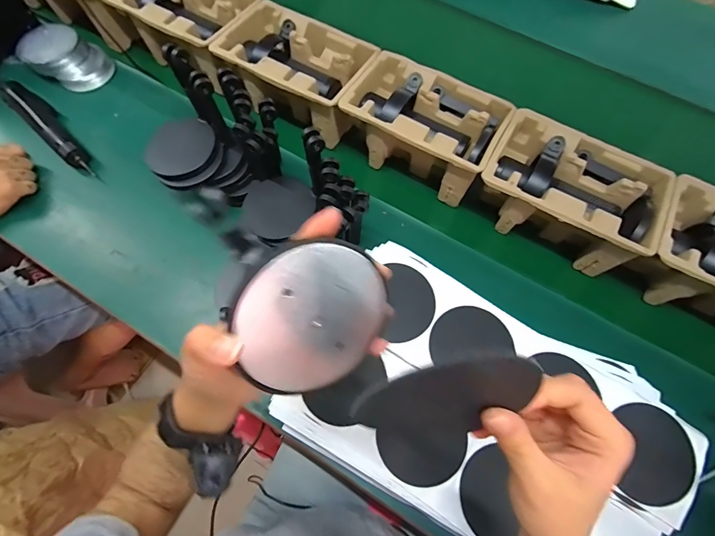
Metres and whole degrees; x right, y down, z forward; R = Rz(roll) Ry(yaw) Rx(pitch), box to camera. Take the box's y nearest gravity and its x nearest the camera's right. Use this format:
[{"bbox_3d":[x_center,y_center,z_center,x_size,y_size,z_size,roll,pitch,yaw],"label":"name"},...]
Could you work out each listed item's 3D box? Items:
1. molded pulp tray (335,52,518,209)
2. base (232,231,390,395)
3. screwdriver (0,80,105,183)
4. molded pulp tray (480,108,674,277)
[{"bbox_3d":[0.094,-0.215,0.576,0.231,0.095,0.140,27,70,8],"label":"molded pulp tray"},{"bbox_3d":[-0.024,0.031,0.231,0.094,0.099,0.005,-22,30,-23],"label":"base"},{"bbox_3d":[-0.487,-0.224,0.601,0.217,0.033,0.042,40,73,12],"label":"screwdriver"},{"bbox_3d":[0.290,-0.105,0.534,0.220,0.098,0.140,27,70,8],"label":"molded pulp tray"}]

